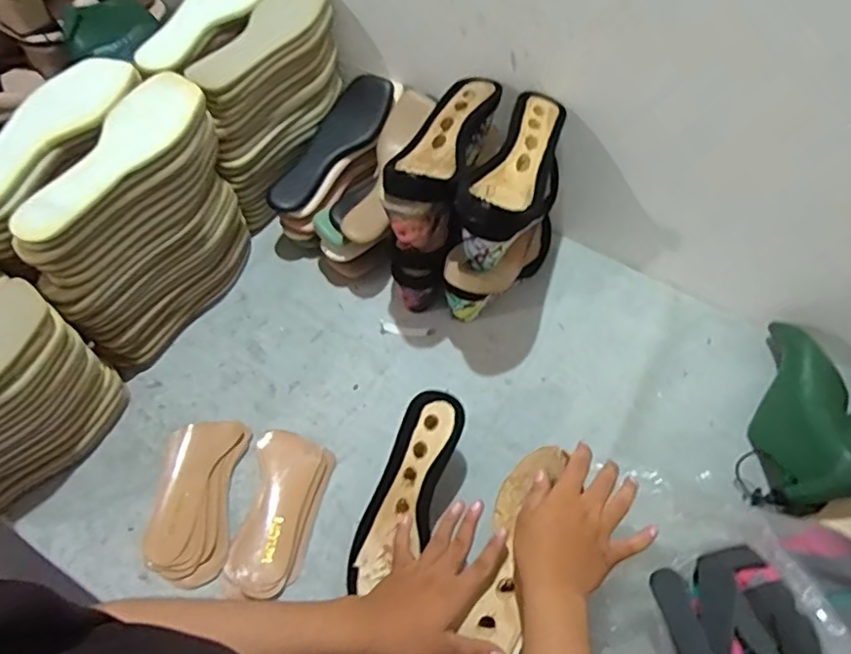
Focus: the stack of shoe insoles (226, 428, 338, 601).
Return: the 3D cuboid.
[{"bbox_3d":[-0.156,0.195,0.631,0.080,0.027,0.165,12,58,5],"label":"stack of shoe insoles"}]

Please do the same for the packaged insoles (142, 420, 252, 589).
[{"bbox_3d":[-0.246,0.184,0.641,0.084,0.015,0.172,2,58,-2],"label":"packaged insoles"}]

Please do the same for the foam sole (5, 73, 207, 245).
[{"bbox_3d":[-0.308,-0.172,0.593,0.076,0.021,0.241,22,63,12],"label":"foam sole"}]

